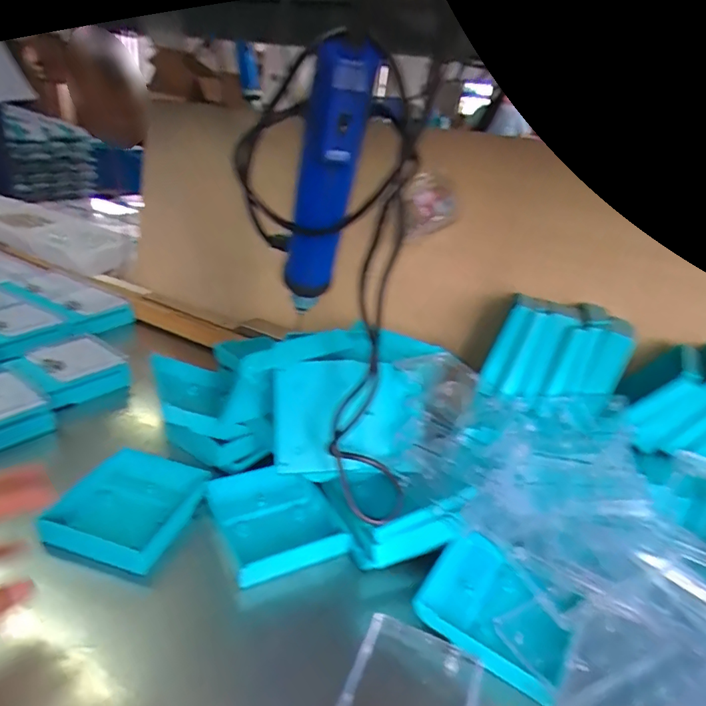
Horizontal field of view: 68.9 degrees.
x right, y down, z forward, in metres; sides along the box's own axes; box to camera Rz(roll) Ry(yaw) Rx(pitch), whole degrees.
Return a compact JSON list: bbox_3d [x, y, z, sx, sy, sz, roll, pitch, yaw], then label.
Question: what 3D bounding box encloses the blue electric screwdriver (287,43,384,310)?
[{"bbox_3d":[-0.021,-0.102,0.366,0.036,0.212,0.035,7,52,-9],"label":"blue electric screwdriver"}]

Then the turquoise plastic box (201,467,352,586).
[{"bbox_3d":[-0.073,0.157,0.493,0.105,0.024,0.118,-9,30,-30],"label":"turquoise plastic box"}]

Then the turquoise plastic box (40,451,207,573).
[{"bbox_3d":[-0.205,0.140,0.477,0.102,0.026,0.134,12,26,10],"label":"turquoise plastic box"}]

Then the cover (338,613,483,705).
[{"bbox_3d":[0.040,0.246,0.363,0.086,0.015,0.098,16,27,17],"label":"cover"}]

